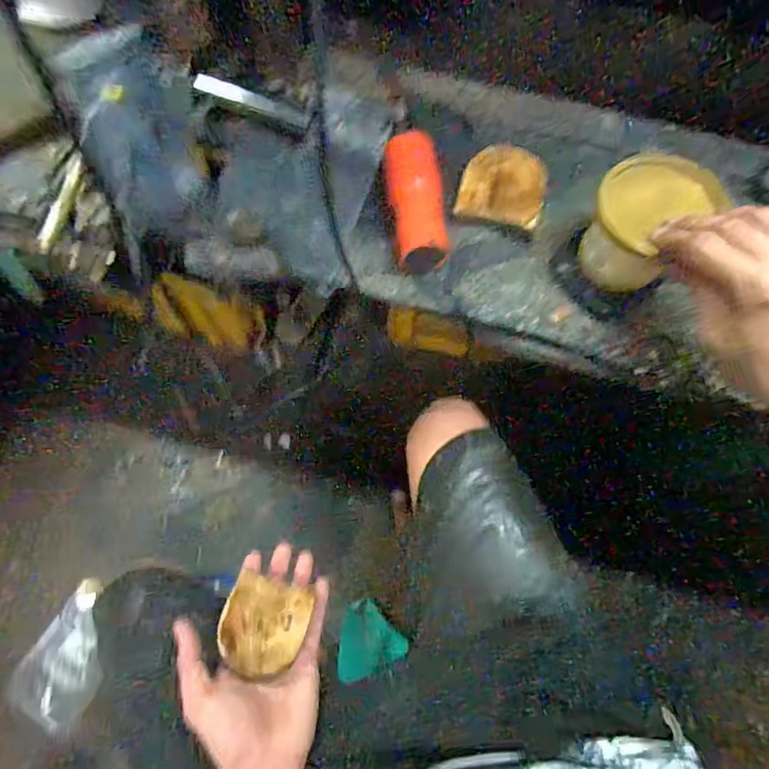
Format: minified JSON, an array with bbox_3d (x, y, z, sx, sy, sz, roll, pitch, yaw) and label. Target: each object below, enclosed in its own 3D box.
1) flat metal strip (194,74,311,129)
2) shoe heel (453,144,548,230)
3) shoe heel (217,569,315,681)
[{"bbox_3d":[-0.129,-0.280,0.518,0.110,0.004,0.019,13,80,-16],"label":"flat metal strip"},{"bbox_3d":[0.111,-0.185,0.487,0.076,0.019,0.084,16,70,3],"label":"shoe heel"},{"bbox_3d":[-0.107,0.214,0.465,0.073,0.007,0.078,22,38,-7],"label":"shoe heel"}]

